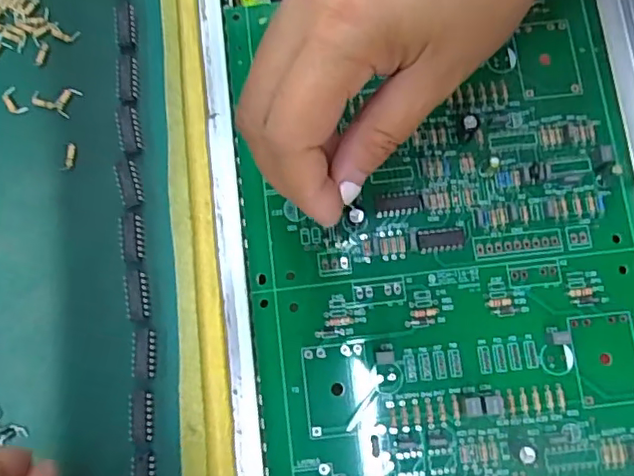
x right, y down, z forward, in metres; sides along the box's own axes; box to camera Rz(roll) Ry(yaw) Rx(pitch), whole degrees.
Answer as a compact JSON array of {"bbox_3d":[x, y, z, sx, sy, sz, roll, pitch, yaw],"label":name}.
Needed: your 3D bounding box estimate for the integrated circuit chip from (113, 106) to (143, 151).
[{"bbox_3d":[-0.078,-0.045,0.242,0.009,0.004,0.020,-13,79,-1],"label":"integrated circuit chip"}]

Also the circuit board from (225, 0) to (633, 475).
[{"bbox_3d":[0.055,0.018,0.244,0.166,0.011,0.246,-6,80,-2],"label":"circuit board"}]

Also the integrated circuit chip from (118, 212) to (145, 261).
[{"bbox_3d":[-0.074,0.000,0.234,0.010,0.005,0.019,-6,79,0],"label":"integrated circuit chip"}]

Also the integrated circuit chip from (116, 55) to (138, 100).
[{"bbox_3d":[-0.080,-0.067,0.246,0.009,0.004,0.020,-5,79,0],"label":"integrated circuit chip"}]

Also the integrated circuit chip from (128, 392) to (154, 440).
[{"bbox_3d":[-0.066,0.067,0.221,0.008,0.004,0.018,-2,79,1],"label":"integrated circuit chip"}]

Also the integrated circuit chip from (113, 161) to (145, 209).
[{"bbox_3d":[-0.077,-0.022,0.238,0.009,0.005,0.019,-18,79,-2],"label":"integrated circuit chip"}]

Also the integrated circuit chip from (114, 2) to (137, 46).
[{"bbox_3d":[-0.082,-0.091,0.250,0.008,0.004,0.020,-8,79,0],"label":"integrated circuit chip"}]

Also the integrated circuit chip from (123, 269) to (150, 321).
[{"bbox_3d":[-0.070,0.023,0.230,0.009,0.007,0.018,-8,79,0],"label":"integrated circuit chip"}]

